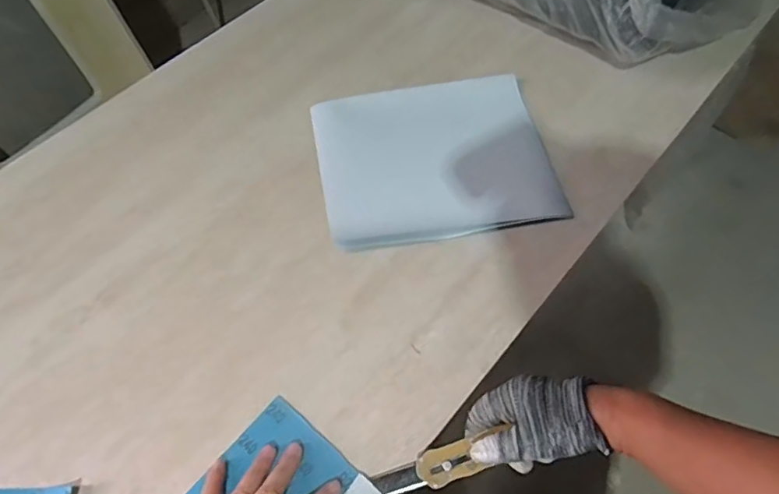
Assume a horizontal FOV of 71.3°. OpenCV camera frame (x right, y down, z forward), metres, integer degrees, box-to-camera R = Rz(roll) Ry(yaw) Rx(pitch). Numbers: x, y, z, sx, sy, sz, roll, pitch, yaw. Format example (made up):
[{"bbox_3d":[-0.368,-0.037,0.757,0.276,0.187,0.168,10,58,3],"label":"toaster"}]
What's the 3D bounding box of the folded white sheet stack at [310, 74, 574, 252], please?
[{"bbox_3d":[0.054,-0.109,0.651,0.271,0.021,0.214,-9,58,-2],"label":"folded white sheet stack"}]

